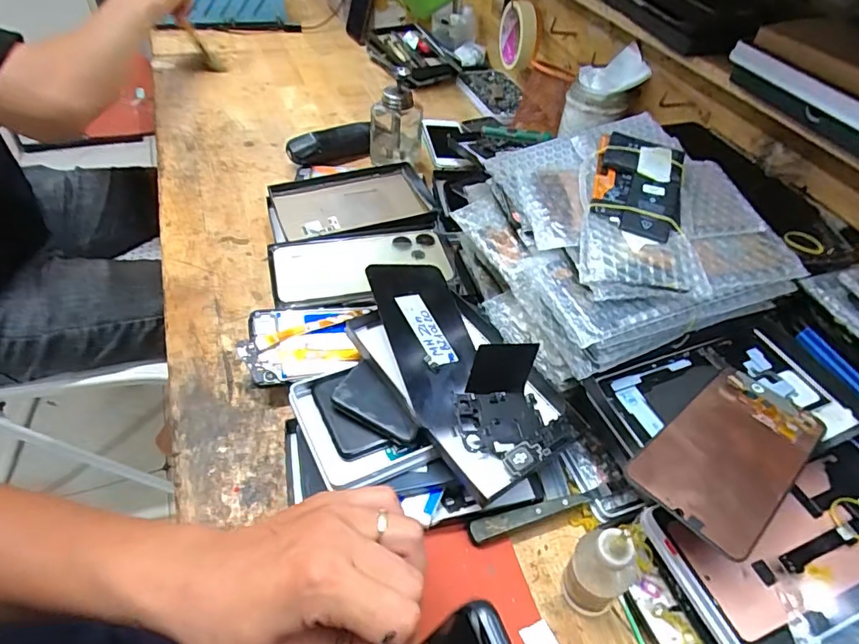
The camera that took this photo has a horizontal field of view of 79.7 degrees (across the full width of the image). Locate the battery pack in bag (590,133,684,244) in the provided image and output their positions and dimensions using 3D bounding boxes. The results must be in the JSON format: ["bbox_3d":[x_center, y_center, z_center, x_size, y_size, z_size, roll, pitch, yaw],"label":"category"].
[{"bbox_3d":[0.155,-0.102,0.384,0.063,0.010,0.092,11,66,12],"label":"battery pack in bag"}]

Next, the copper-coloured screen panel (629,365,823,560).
[{"bbox_3d":[0.194,0.081,0.329,0.150,0.004,0.072,-27,53,-33],"label":"copper-coloured screen panel"}]

